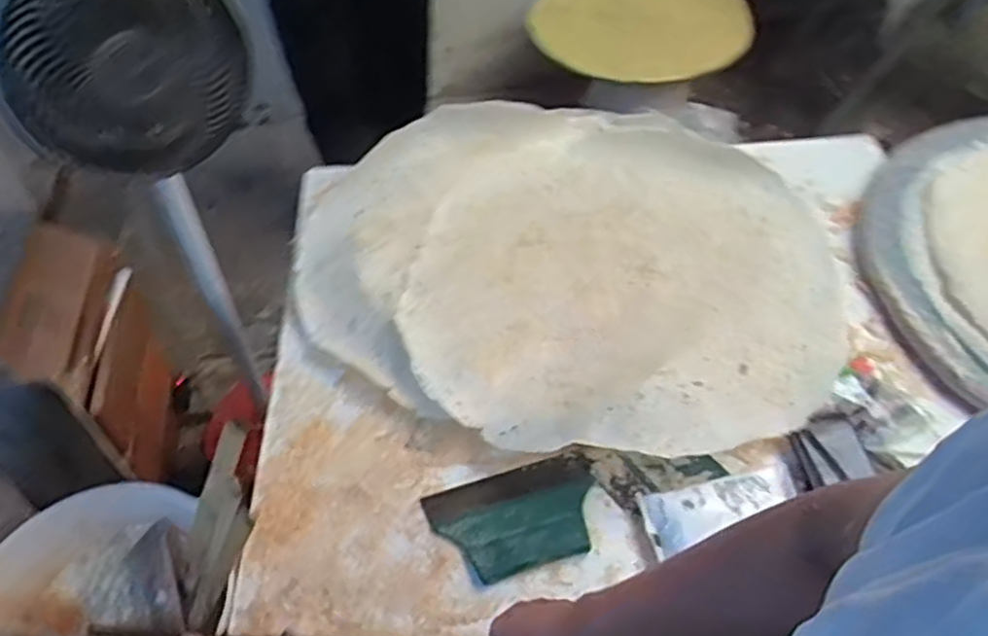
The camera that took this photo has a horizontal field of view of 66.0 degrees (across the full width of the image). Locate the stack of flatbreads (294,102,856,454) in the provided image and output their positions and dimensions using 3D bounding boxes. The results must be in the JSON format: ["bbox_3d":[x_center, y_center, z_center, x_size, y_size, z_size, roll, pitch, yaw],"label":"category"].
[{"bbox_3d":[0.111,-0.097,1.054,0.739,0.070,0.628,21,55,18],"label":"stack of flatbreads"}]

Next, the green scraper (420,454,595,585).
[{"bbox_3d":[0.026,0.220,0.838,0.185,0.019,0.126,-15,42,-7],"label":"green scraper"}]

